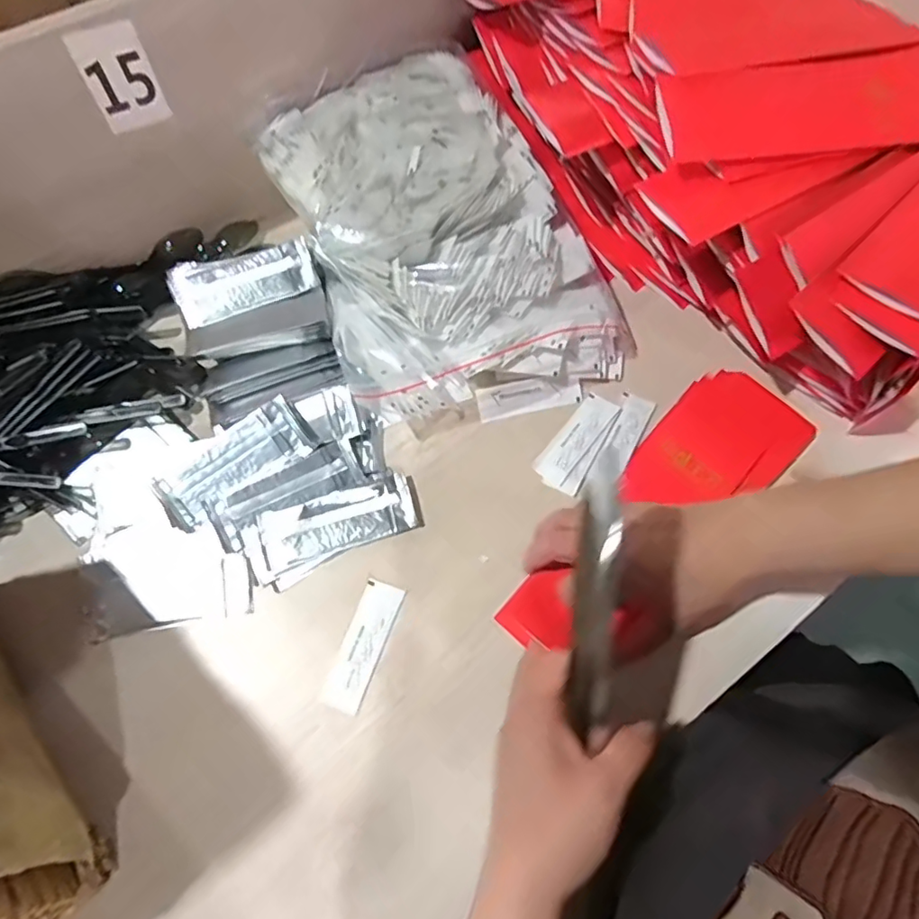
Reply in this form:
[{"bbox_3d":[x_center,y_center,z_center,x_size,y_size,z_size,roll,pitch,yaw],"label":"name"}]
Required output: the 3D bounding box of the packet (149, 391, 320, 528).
[{"bbox_3d":[-0.182,0.002,0.437,0.127,0.006,0.050,-36,91,-7],"label":"packet"}]

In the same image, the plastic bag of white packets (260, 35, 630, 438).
[{"bbox_3d":[-0.024,-0.195,0.491,0.247,0.092,0.345,-28,69,-10],"label":"plastic bag of white packets"}]

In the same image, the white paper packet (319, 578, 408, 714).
[{"bbox_3d":[-0.072,0.139,0.405,0.031,0.005,0.093,19,69,9],"label":"white paper packet"}]

